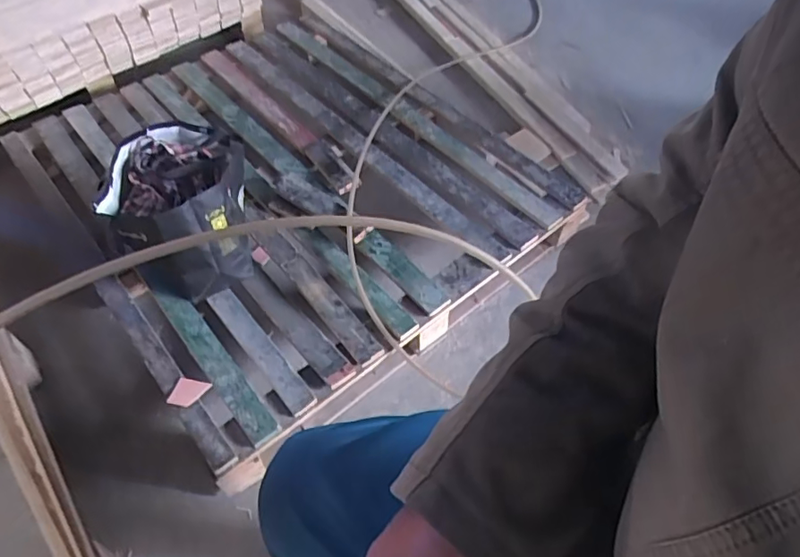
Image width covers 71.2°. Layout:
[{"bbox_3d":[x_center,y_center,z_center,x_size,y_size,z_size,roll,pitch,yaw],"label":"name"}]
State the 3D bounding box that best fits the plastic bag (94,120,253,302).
[{"bbox_3d":[-0.430,-0.134,1.106,0.236,0.195,0.294,-3,53,-3],"label":"plastic bag"}]

